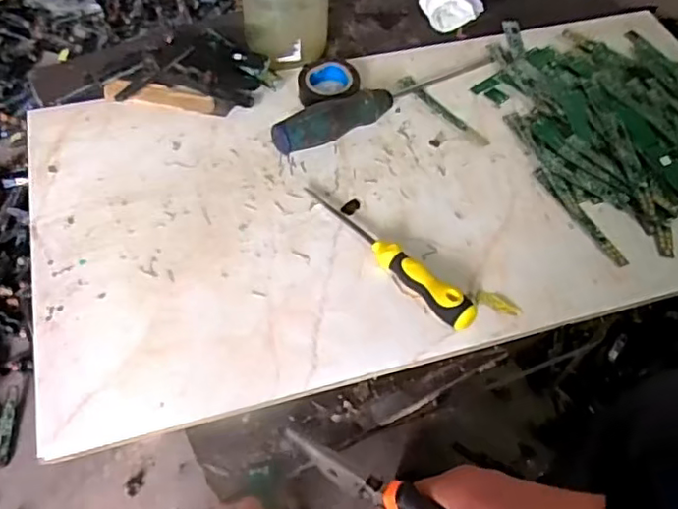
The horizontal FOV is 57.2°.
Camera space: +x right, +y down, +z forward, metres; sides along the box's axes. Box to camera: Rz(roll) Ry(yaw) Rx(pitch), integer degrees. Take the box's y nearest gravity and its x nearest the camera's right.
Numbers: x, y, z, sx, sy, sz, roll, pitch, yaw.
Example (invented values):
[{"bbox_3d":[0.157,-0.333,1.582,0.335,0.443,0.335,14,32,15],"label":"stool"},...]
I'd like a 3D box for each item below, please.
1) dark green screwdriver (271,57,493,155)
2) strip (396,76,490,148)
[{"bbox_3d":[0.043,-0.130,0.513,0.216,0.032,0.024,-28,61,-22],"label":"dark green screwdriver"},{"bbox_3d":[0.088,-0.122,0.528,0.015,0.004,0.097,-35,67,-25],"label":"strip"}]

